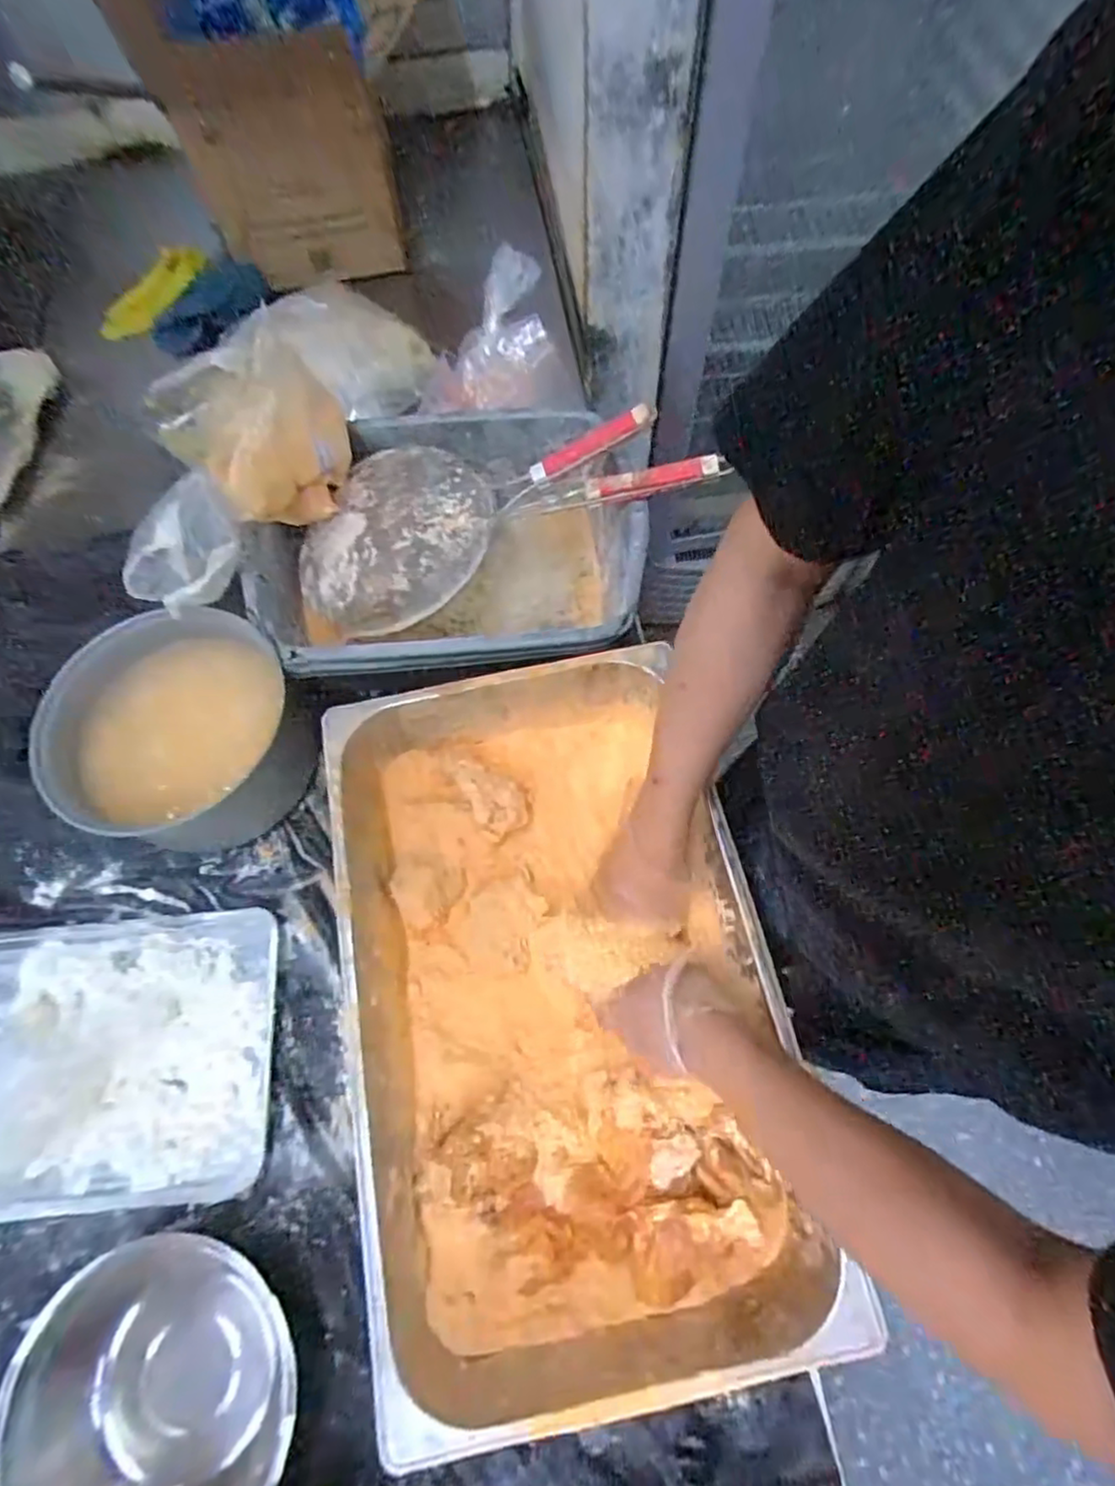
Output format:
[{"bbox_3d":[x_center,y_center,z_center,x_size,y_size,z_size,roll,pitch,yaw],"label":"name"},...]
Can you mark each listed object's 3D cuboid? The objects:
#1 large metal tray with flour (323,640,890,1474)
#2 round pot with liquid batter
[{"bbox_3d":[-0.002,0.200,0.571,0.316,0.151,0.520,-11,68,-3],"label":"large metal tray with flour"},{"bbox_3d":[-0.358,-0.011,0.670,0.209,0.146,0.208,-1,68,1],"label":"round pot with liquid batter"}]

